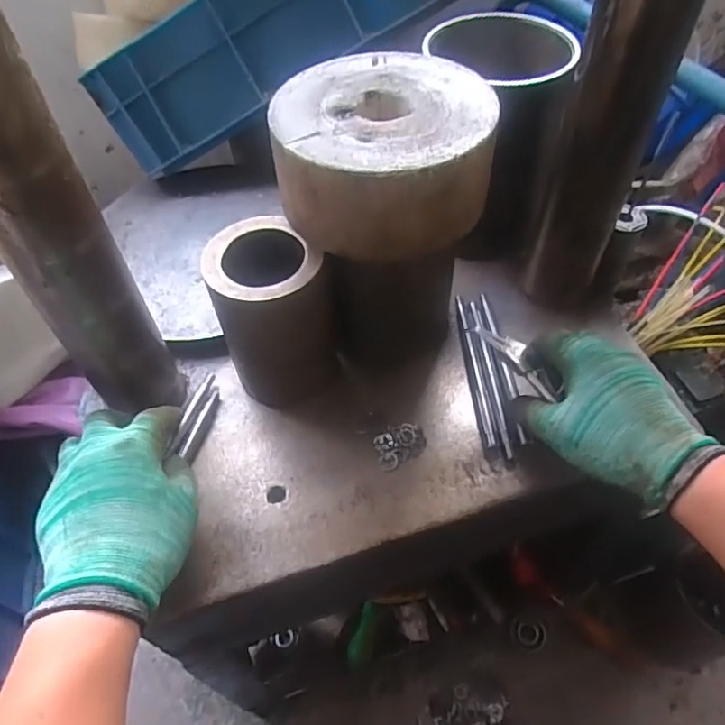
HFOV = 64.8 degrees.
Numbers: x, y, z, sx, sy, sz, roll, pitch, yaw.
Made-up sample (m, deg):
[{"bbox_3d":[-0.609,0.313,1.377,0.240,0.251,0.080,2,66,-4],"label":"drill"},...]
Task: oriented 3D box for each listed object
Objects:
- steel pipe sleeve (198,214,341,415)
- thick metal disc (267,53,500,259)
[{"bbox_3d":[-0.069,-0.038,0.457,0.084,0.129,0.086,-15,53,-9],"label":"steel pipe sleeve"},{"bbox_3d":[0.014,-0.143,0.388,0.138,0.062,0.137,-1,52,2],"label":"thick metal disc"}]

